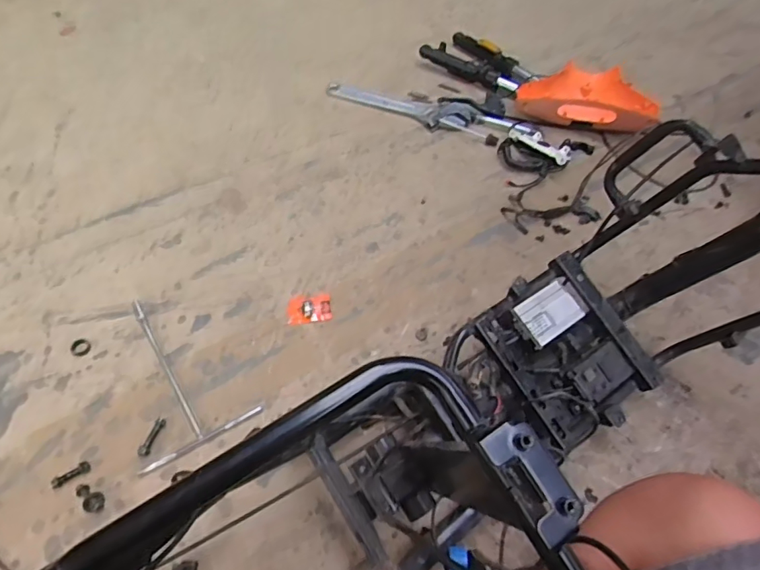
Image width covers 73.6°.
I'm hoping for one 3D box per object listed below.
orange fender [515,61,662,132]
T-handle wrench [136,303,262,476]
[{"bbox_3d":[0.480,-0.428,1.155,0.297,0.100,0.198,30,57,18],"label":"orange fender"},{"bbox_3d":[-0.329,0.125,0.815,0.179,0.010,0.294,-24,58,-19],"label":"T-handle wrench"}]

